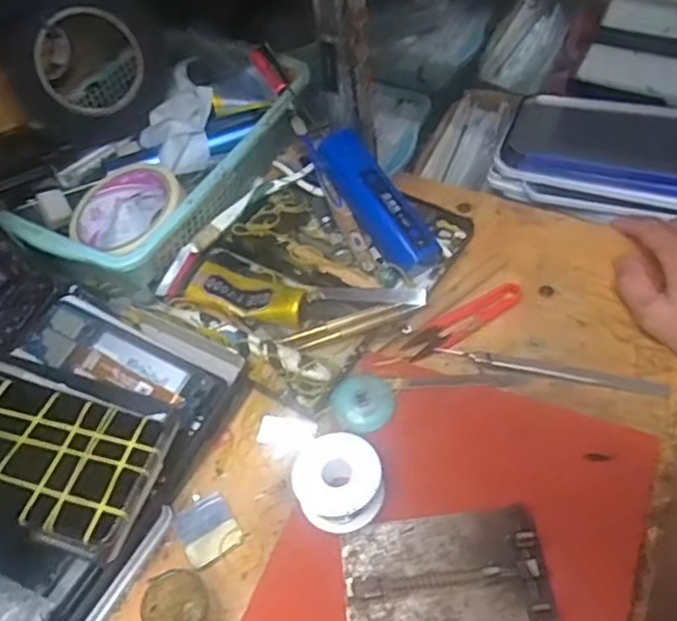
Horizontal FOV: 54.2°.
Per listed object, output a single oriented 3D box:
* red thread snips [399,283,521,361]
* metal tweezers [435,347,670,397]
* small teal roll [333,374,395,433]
[{"bbox_3d":[0.096,0.007,0.506,0.100,0.017,0.026,-33,58,-16],"label":"red thread snips"},{"bbox_3d":[0.152,0.043,0.475,0.158,0.012,0.012,10,57,13],"label":"metal tweezers"},{"bbox_3d":[0.018,0.065,0.467,0.043,0.013,0.039,-28,57,-13],"label":"small teal roll"}]

